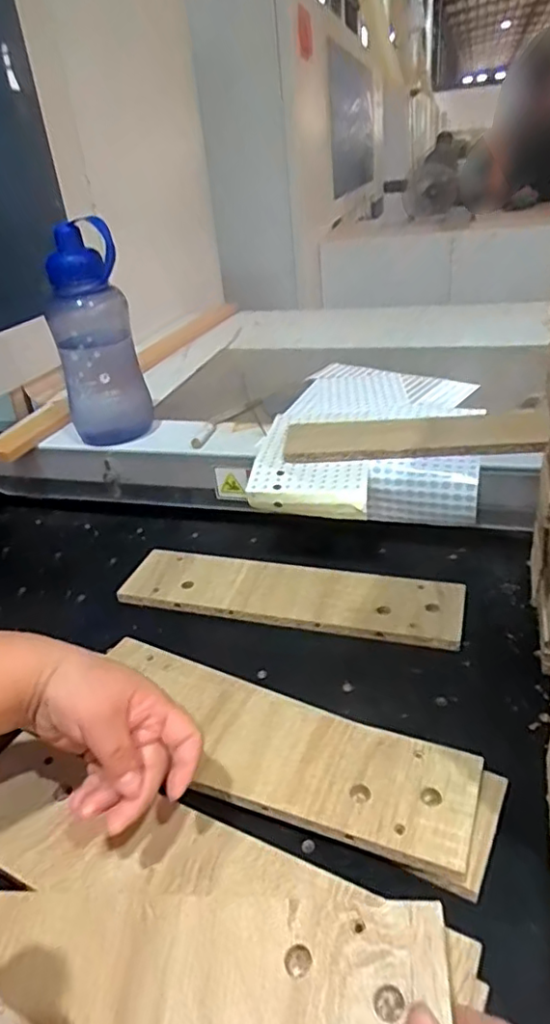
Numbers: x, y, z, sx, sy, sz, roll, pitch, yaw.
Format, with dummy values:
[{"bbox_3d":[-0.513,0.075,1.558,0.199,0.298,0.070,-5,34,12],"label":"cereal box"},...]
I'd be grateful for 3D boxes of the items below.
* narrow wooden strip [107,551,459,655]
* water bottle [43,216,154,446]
[{"bbox_3d":[0.014,0.088,0.674,0.369,0.019,0.097,4,32,18],"label":"narrow wooden strip"},{"bbox_3d":[-0.233,-0.216,0.801,0.105,0.273,0.083,-8,30,-3],"label":"water bottle"}]

